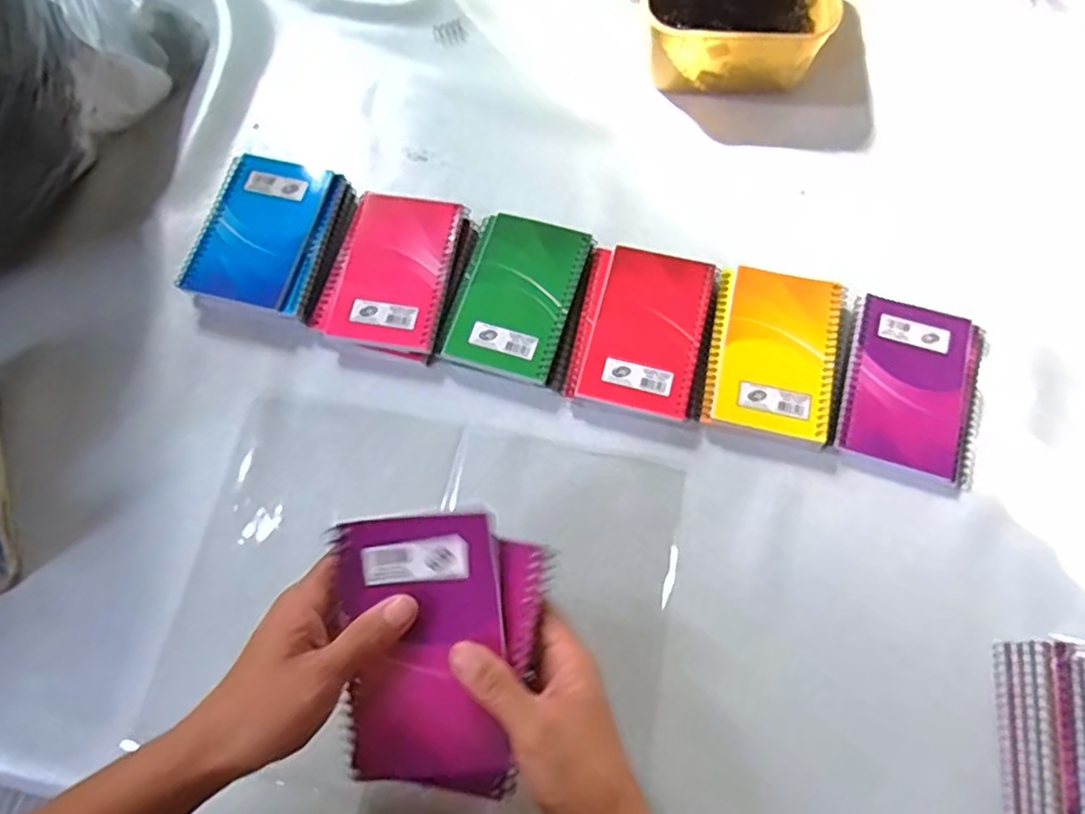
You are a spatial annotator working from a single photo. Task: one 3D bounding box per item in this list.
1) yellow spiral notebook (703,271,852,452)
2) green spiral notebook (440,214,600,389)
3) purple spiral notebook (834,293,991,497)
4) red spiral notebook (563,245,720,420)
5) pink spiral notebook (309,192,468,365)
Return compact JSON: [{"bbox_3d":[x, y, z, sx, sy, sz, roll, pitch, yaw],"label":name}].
[{"bbox_3d":[0.174,-0.040,0.499,0.093,0.019,0.131,14,73,6],"label":"yellow spiral notebook"},{"bbox_3d":[-0.019,-0.086,0.515,0.088,0.023,0.126,15,73,6],"label":"green spiral notebook"},{"bbox_3d":[0.277,-0.012,0.494,0.103,0.013,0.133,18,73,7],"label":"purple spiral notebook"},{"bbox_3d":[0.075,-0.059,0.506,0.095,0.020,0.126,13,73,6],"label":"red spiral notebook"},{"bbox_3d":[-0.119,-0.108,0.526,0.094,0.019,0.130,14,73,6],"label":"pink spiral notebook"}]

